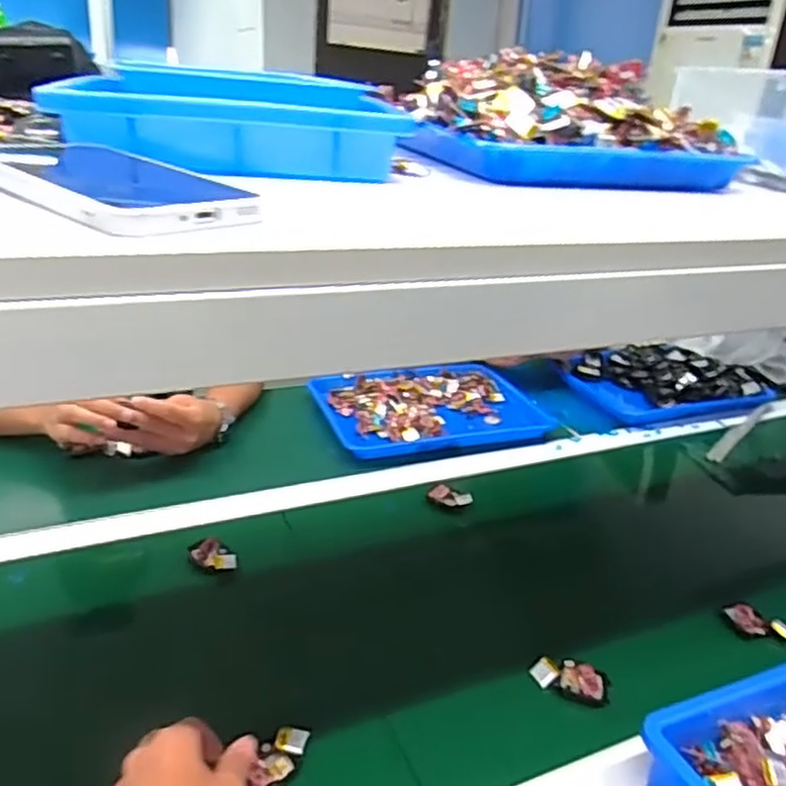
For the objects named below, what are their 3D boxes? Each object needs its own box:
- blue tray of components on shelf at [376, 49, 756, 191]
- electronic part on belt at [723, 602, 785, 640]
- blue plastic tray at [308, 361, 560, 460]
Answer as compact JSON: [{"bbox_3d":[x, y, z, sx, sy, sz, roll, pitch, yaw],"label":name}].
[{"bbox_3d":[0.137,-0.225,0.562,0.256,0.079,0.191,-2,26,-15],"label":"blue tray of components on shelf"},{"bbox_3d":[0.374,0.234,0.705,0.063,0.015,0.030,24,31,34],"label":"electronic part on belt"},{"bbox_3d":[0.067,0.017,1.062,0.347,0.027,0.236,-4,27,-18],"label":"blue plastic tray"}]

